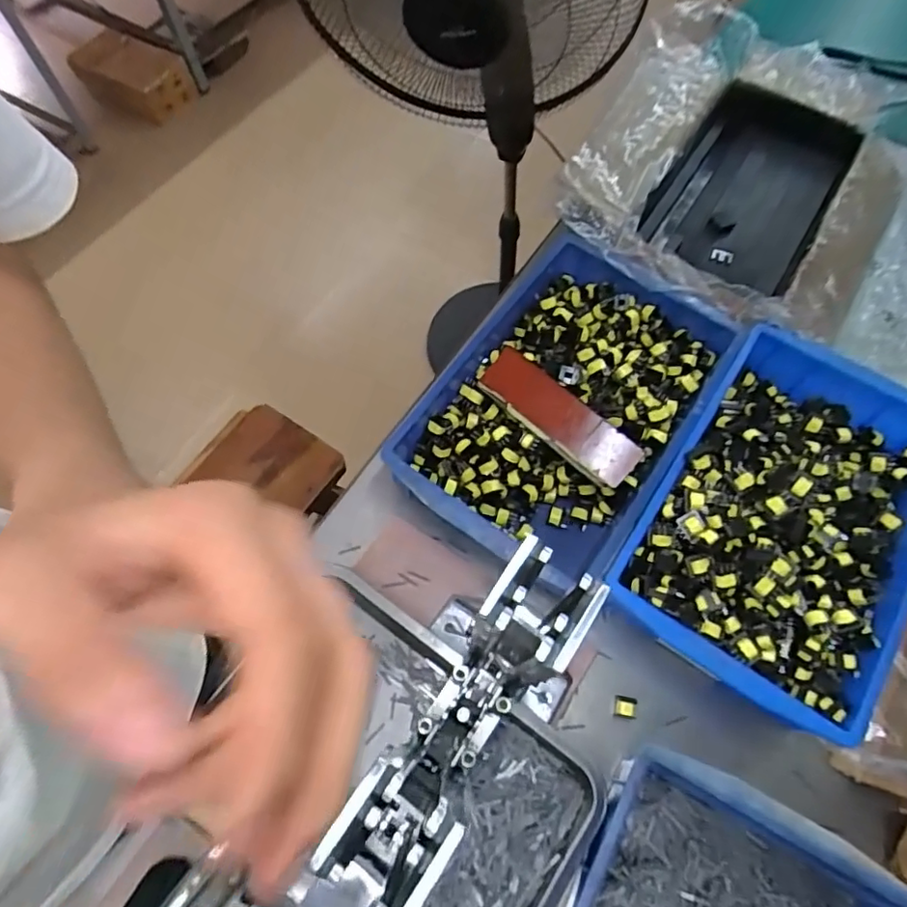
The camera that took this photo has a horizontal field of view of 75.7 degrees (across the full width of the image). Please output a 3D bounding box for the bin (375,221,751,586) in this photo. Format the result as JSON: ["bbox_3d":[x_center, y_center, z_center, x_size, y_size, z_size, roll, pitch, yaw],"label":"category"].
[{"bbox_3d":[0.115,-0.049,0.641,0.251,0.088,0.359,31,69,13],"label":"bin"}]

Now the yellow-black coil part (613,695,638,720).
[{"bbox_3d":[0.162,0.239,0.550,0.019,0.013,0.020,9,66,5],"label":"yellow-black coil part"}]

